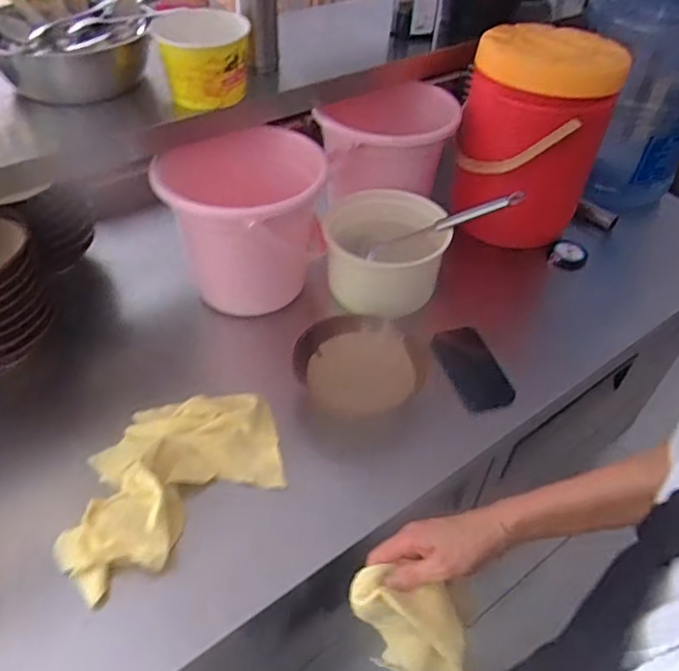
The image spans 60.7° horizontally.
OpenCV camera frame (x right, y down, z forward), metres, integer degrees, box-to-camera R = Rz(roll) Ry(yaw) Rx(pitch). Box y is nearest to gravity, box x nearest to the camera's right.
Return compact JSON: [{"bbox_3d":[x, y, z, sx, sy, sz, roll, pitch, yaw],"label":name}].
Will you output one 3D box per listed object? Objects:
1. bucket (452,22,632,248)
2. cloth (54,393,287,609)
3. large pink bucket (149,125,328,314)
[{"bbox_3d":[0.336,-0.339,1.046,0.237,0.326,0.248,11,46,5],"label":"bucket"},{"bbox_3d":[-0.211,0.159,0.715,0.292,0.048,0.201,-31,55,-30],"label":"cloth"},{"bbox_3d":[-0.139,-0.168,0.895,0.250,0.223,0.225,-4,46,-9],"label":"large pink bucket"}]

